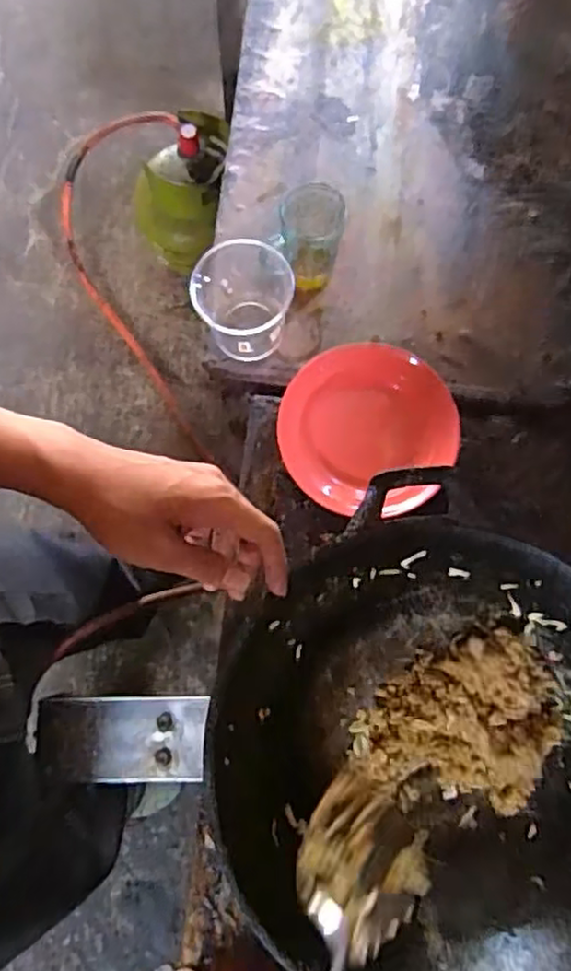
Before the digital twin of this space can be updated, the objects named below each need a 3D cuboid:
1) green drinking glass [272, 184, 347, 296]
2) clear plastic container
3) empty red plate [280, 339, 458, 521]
[{"bbox_3d":[0.029,-0.296,0.853,0.077,0.122,0.077,6,77,0],"label":"green drinking glass"},{"bbox_3d":[-0.051,-0.222,0.848,0.114,0.120,0.129,2,77,-1],"label":"clear plastic container"},{"bbox_3d":[0.096,-0.064,0.826,0.198,0.042,0.206,0,77,-1],"label":"empty red plate"}]

